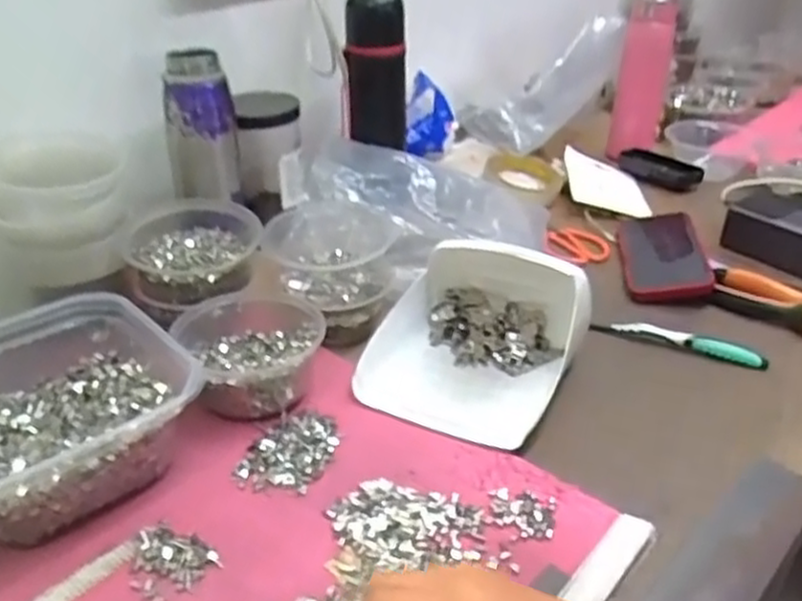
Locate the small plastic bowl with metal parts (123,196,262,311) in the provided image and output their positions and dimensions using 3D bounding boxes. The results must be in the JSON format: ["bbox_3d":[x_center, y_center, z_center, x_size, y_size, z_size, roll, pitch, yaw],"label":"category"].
[{"bbox_3d":[-0.181,-0.047,0.663,0.108,0.046,0.128,-5,31,-8],"label":"small plastic bowl with metal parts"}]

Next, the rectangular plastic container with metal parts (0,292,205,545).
[{"bbox_3d":[-0.243,0.077,0.513,0.167,0.077,0.162,-23,37,-33],"label":"rectangular plastic container with metal parts"}]

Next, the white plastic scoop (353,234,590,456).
[{"bbox_3d":[0.064,0.020,0.612,0.160,0.082,0.183,12,32,19],"label":"white plastic scoop"}]

